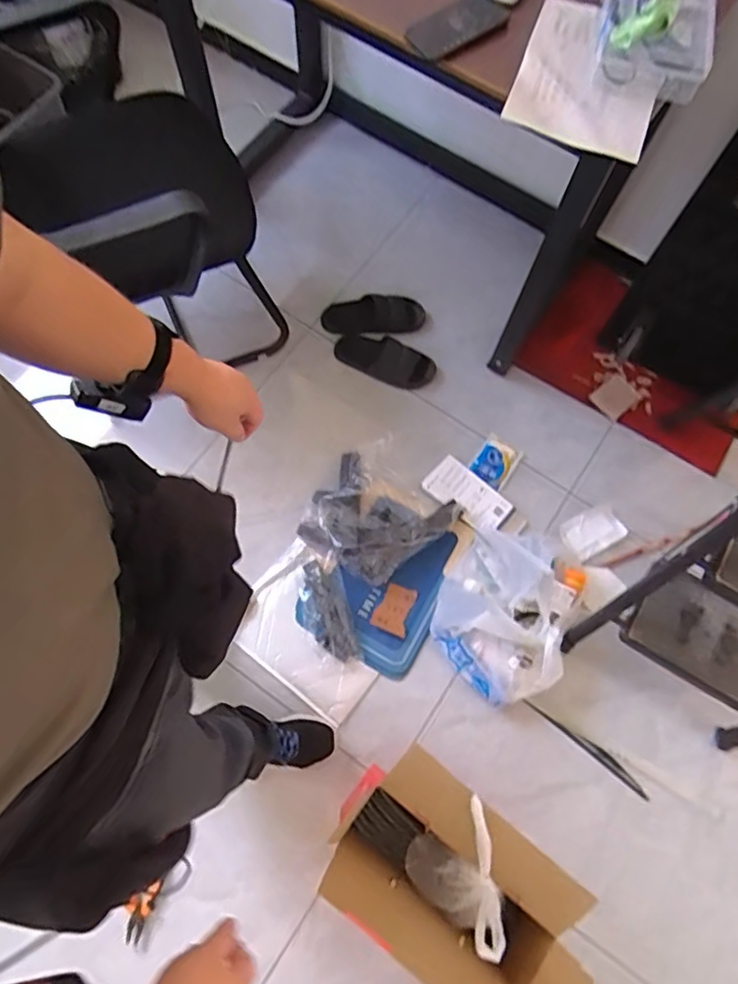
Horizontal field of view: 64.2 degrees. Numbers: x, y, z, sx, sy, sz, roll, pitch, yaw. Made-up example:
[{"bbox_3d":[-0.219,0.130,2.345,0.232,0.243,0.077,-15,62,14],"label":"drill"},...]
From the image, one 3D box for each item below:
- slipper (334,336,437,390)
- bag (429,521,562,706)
[{"bbox_3d":[0.041,-0.334,1.505,0.258,0.082,0.112,23,73,6],"label":"slipper"},{"bbox_3d":[0.283,0.263,1.288,0.282,0.134,0.367,-3,73,-2],"label":"bag"}]

